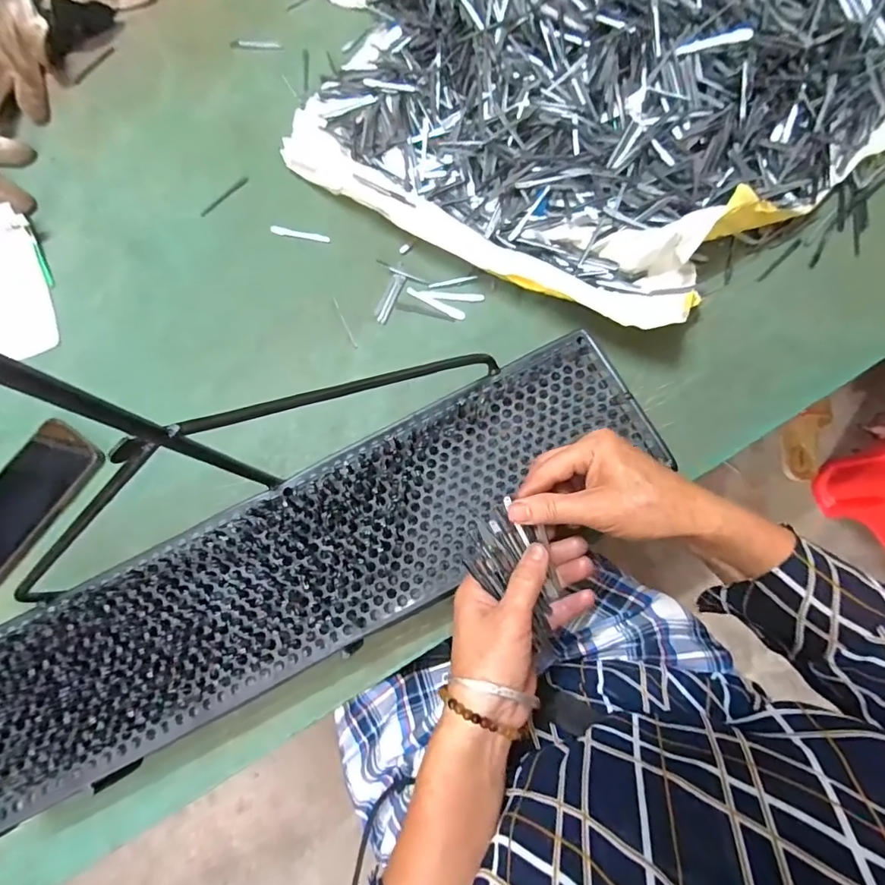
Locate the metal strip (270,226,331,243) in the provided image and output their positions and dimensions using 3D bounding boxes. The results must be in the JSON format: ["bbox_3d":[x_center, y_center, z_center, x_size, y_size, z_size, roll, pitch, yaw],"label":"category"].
[{"bbox_3d":[-0.159,-0.232,0.532,0.072,0.004,0.010,15,77,11],"label":"metal strip"}]

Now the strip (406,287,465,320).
[{"bbox_3d":[-0.007,-0.146,0.500,0.068,0.005,0.010,30,81,9],"label":"strip"}]

